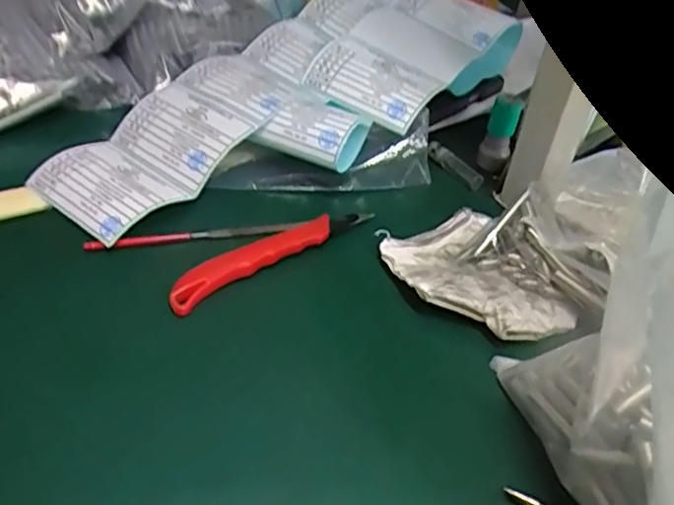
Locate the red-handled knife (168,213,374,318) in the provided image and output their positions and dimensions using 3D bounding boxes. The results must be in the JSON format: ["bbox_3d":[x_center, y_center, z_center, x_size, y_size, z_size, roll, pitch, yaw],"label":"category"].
[{"bbox_3d":[-0.039,-0.003,0.395,0.153,0.012,0.020,-27,49,-33],"label":"red-handled knife"}]

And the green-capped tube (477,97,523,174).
[{"bbox_3d":[0.126,-0.093,0.485,0.023,0.053,0.023,15,41,12],"label":"green-capped tube"}]

